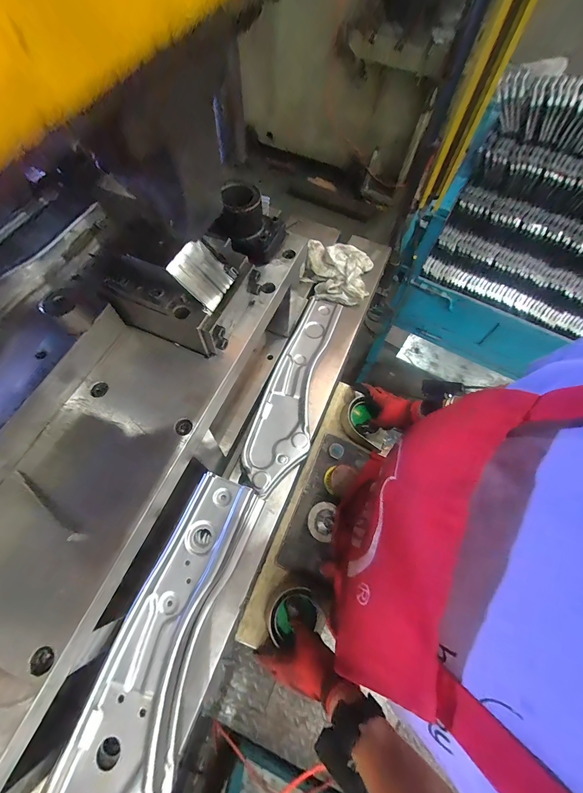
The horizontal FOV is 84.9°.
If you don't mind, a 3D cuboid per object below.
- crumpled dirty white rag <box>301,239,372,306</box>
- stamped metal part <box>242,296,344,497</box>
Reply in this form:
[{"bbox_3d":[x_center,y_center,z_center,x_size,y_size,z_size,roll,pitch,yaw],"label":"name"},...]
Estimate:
[{"bbox_3d":[0.112,-0.308,0.764,0.173,0.047,0.152,10,65,3],"label":"crumpled dirty white rag"},{"bbox_3d":[0.011,-0.027,0.649,0.112,0.025,0.441,17,66,6],"label":"stamped metal part"}]

